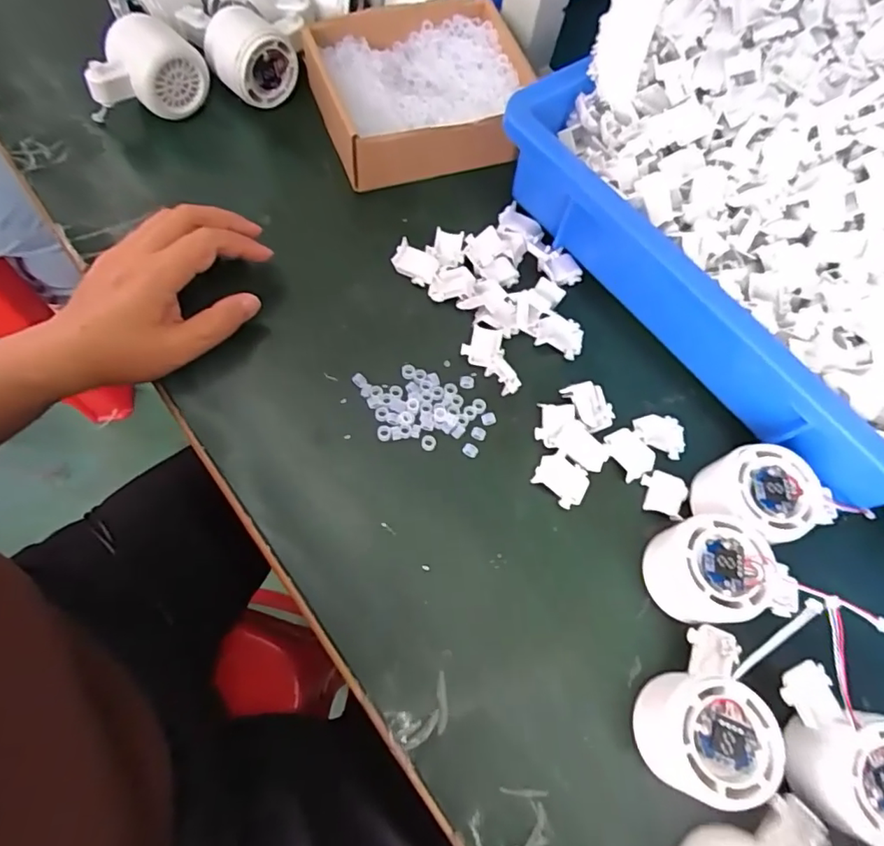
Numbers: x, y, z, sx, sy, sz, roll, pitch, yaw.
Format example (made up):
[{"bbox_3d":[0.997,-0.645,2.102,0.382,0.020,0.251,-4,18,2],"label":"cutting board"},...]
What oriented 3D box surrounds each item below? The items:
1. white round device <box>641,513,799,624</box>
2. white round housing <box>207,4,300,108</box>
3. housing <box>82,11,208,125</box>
[{"bbox_3d":[0.156,0.088,0.323,0.065,0.045,0.061,2,68,-5],"label":"white round device"},{"bbox_3d":[-0.159,-0.299,0.450,0.058,0.050,0.058,-33,75,-17],"label":"white round housing"},{"bbox_3d":[-0.234,-0.274,0.433,0.092,0.055,0.056,-23,72,-15],"label":"housing"}]

